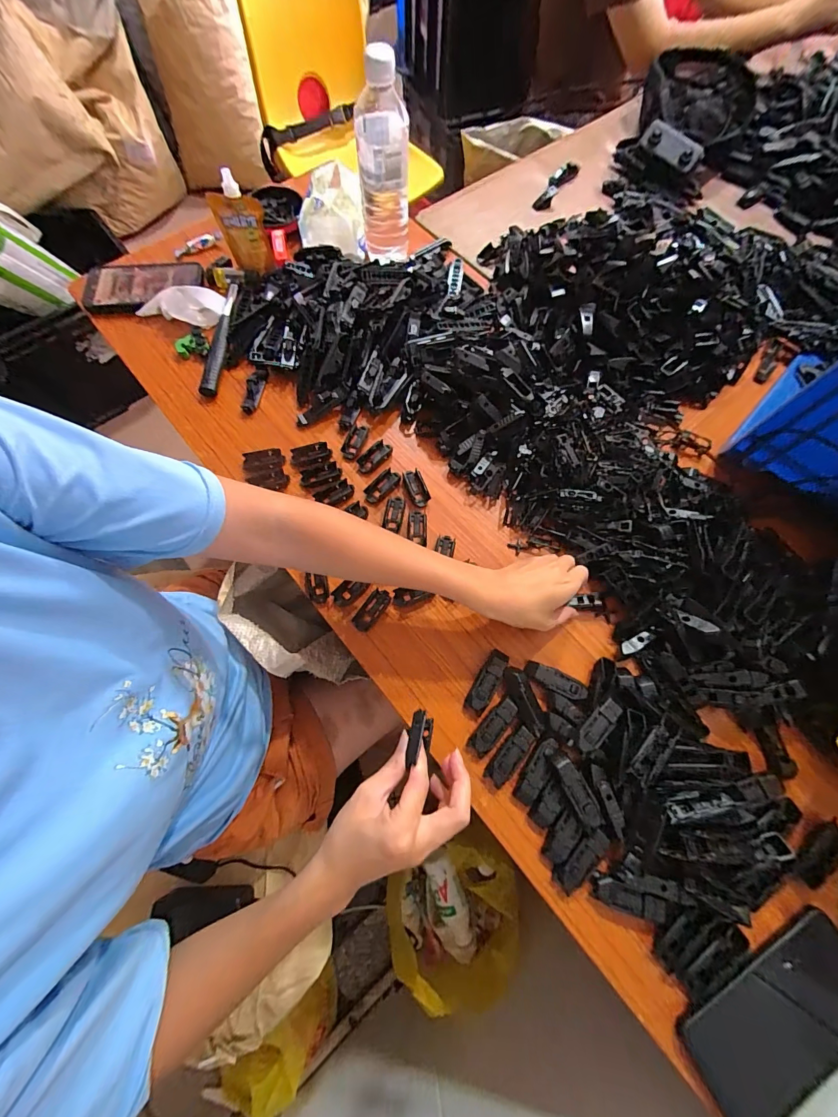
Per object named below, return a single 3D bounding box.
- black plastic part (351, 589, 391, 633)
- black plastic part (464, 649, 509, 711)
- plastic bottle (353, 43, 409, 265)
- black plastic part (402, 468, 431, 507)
[{"bbox_3d":[-0.051,0.056,0.423,0.021,0.004,0.050,34,73,11],"label":"black plastic part"},{"bbox_3d":[0.070,0.124,0.398,0.020,0.014,0.066,31,73,10],"label":"black plastic part"},{"bbox_3d":[-0.046,-0.502,0.506,0.063,0.205,0.061,-6,71,-3],"label":"plastic bottle"},{"bbox_3d":[-0.003,-0.086,0.472,0.022,0.007,0.048,-22,72,-8],"label":"black plastic part"}]

